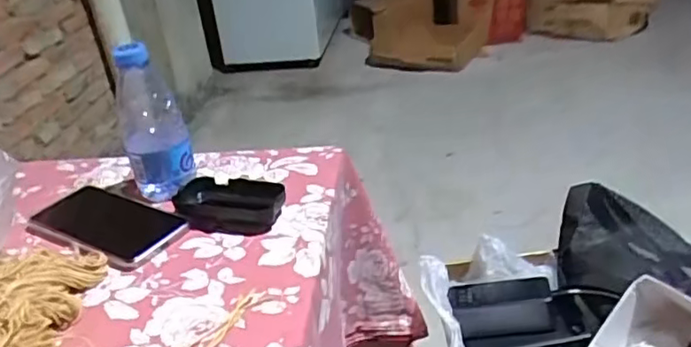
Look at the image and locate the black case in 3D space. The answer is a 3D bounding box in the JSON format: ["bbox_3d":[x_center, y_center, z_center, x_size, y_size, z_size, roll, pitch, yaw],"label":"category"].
[{"bbox_3d":[-0.118,0.032,0.609,0.113,0.026,0.062,2,31,16],"label":"black case"}]

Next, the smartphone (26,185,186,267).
[{"bbox_3d":[-0.251,0.048,0.627,0.183,0.014,0.080,13,35,32],"label":"smartphone"}]

